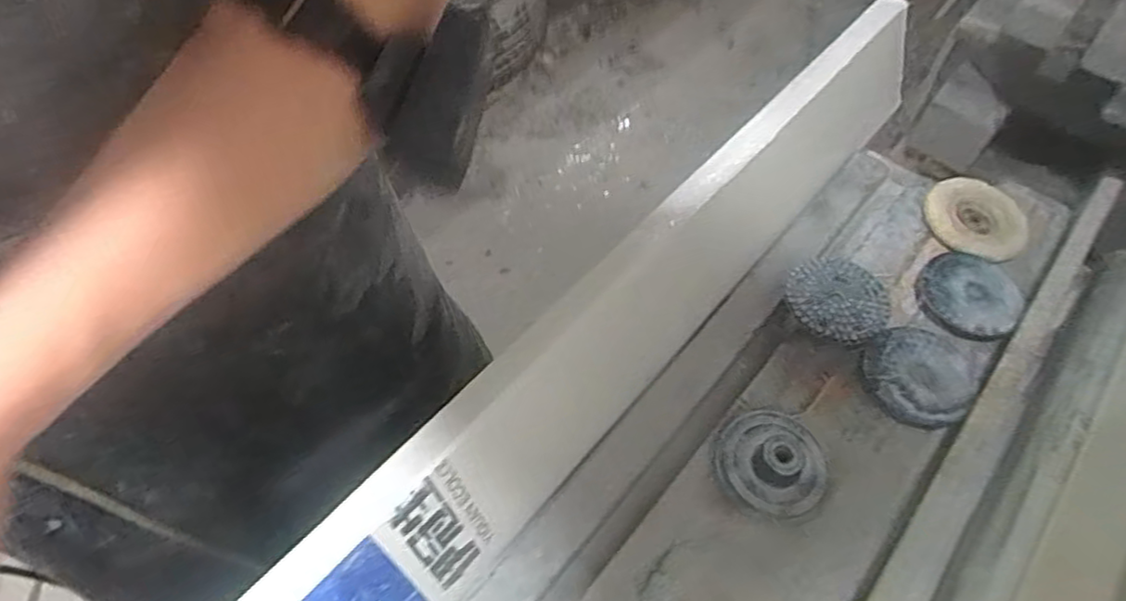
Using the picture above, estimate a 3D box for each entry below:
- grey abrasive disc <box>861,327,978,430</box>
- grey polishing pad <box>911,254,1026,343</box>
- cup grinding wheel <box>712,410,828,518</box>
[{"bbox_3d":[0.264,0.053,0.488,0.079,0.029,0.072,-28,61,-20],"label":"grey abrasive disc"},{"bbox_3d":[0.322,-0.007,0.530,0.072,0.022,0.075,-38,65,-25],"label":"grey polishing pad"},{"bbox_3d":[0.142,0.108,0.455,0.073,0.027,0.069,1,56,-2],"label":"cup grinding wheel"}]

